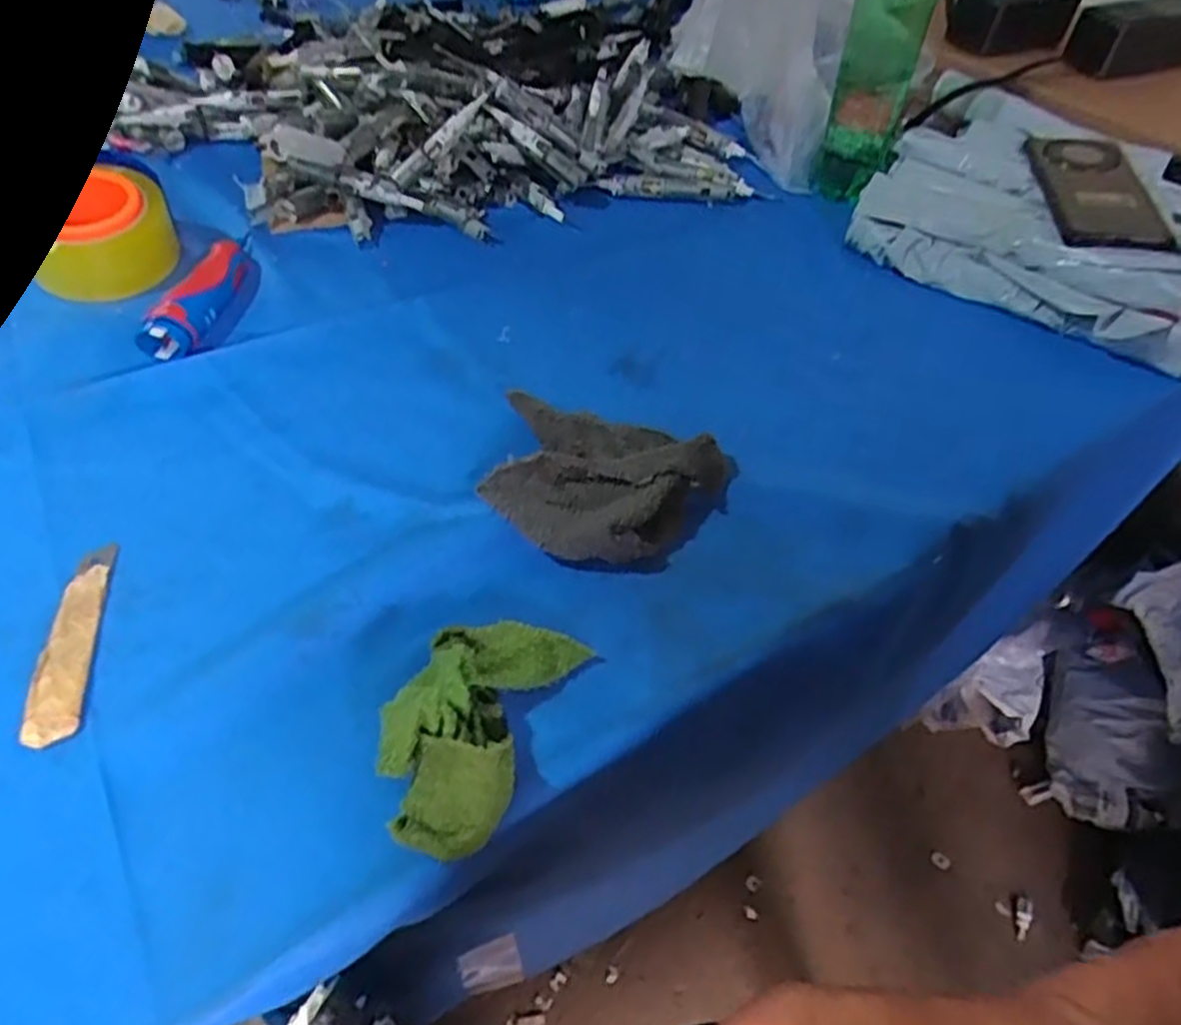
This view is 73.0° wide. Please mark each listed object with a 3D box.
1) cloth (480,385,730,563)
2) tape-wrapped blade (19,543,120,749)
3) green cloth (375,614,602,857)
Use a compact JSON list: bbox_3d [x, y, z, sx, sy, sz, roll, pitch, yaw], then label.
[{"bbox_3d":[0.005,-0.023,0.458,0.130,0.030,0.115,14,48,8],"label":"cloth"},{"bbox_3d":[-0.252,0.059,0.387,0.024,0.004,0.113,-7,48,-11],"label":"tape-wrapped blade"},{"bbox_3d":[-0.053,0.086,0.345,0.068,0.042,0.117,18,48,12],"label":"green cloth"}]

